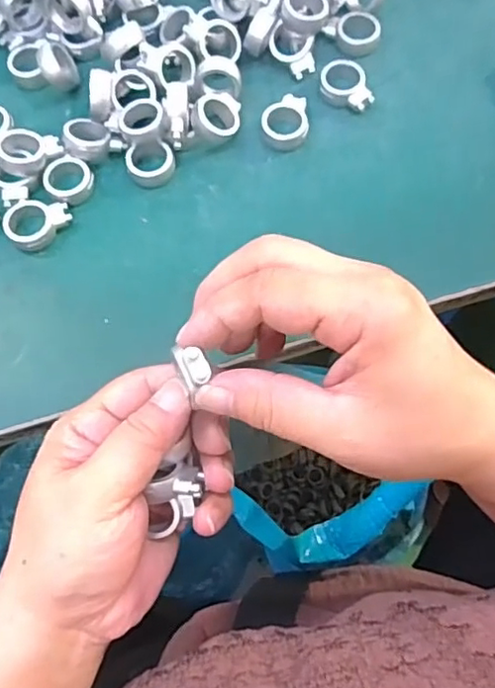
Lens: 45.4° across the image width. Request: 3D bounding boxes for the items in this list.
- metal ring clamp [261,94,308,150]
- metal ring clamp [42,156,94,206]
[{"bbox_3d":[0.021,-0.126,0.332,0.026,0.009,0.034,-1,70,2],"label":"metal ring clamp"},{"bbox_3d":[-0.097,-0.089,0.322,0.026,0.009,0.025,-37,73,-10],"label":"metal ring clamp"}]

